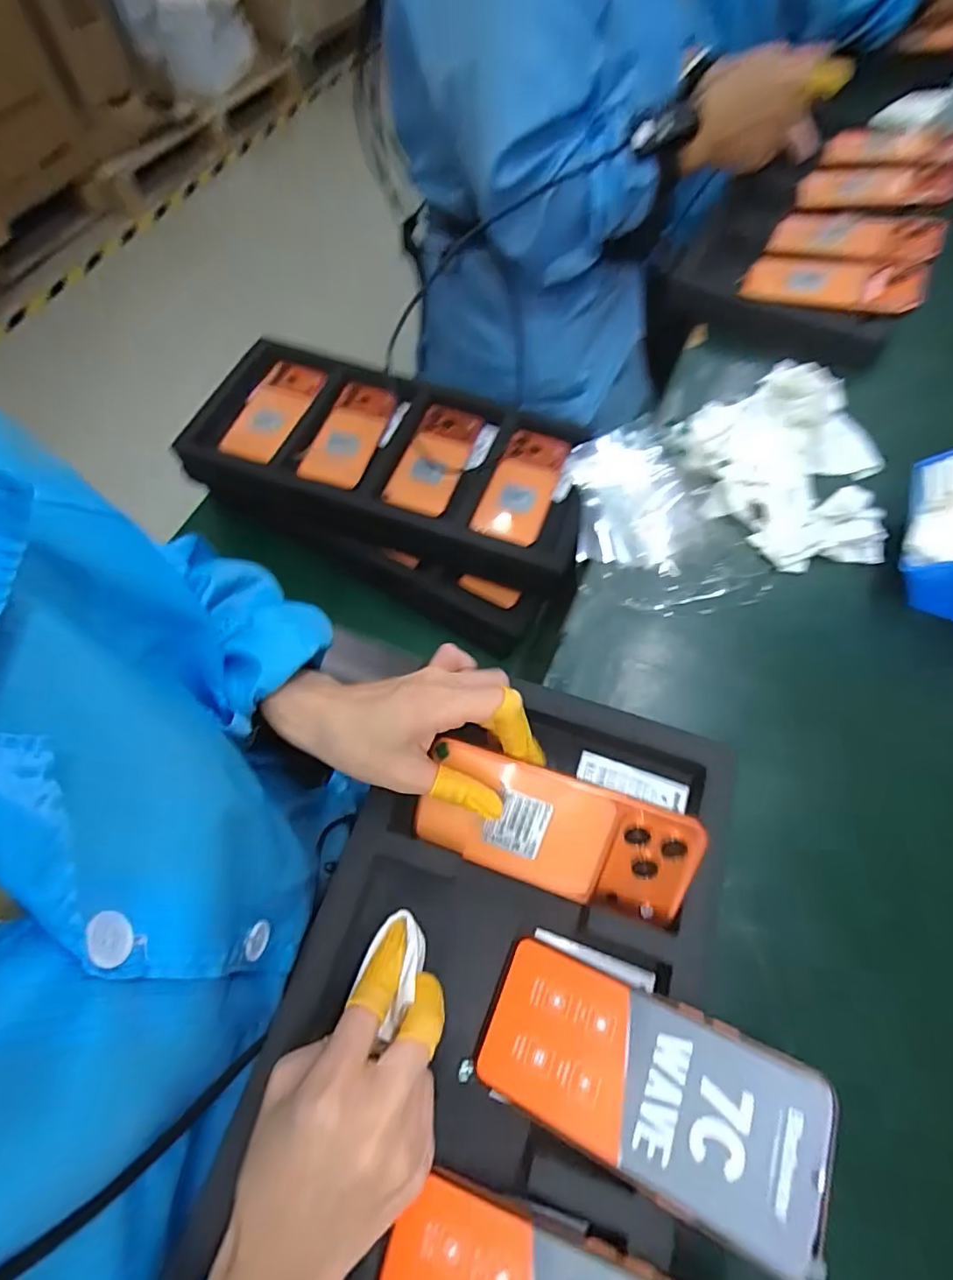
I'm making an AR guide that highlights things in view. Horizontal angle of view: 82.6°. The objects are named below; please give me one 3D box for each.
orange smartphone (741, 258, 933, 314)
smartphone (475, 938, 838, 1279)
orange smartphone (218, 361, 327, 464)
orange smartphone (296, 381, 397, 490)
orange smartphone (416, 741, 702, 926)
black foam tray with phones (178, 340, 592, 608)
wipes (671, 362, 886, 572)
[{"bbox_3d":[0.373,-0.378,0.572,0.166,0.011,0.081,19,71,19],"label":"orange smartphone"},{"bbox_3d":[0.083,0.220,0.269,0.159,0.007,0.077,14,63,23],"label":"smartphone"},{"bbox_3d":[-0.256,-0.285,0.678,0.068,0.014,0.157,27,71,-2],"label":"orange smartphone"},{"bbox_3d":[-0.157,-0.254,0.675,0.074,0.012,0.153,21,76,-1],"label":"orange smartphone"},{"bbox_3d":[0.045,0.115,0.318,0.156,0.009,0.074,17,106,10],"label":"orange smartphone"},{"bbox_3d":[-0.099,-0.217,0.678,0.477,0.075,0.232,17,65,7],"label":"black foam tray with phones"},{"bbox_3d":[0.275,-0.156,0.480,0.165,0.035,0.200,-16,66,-9],"label":"wipes"}]

